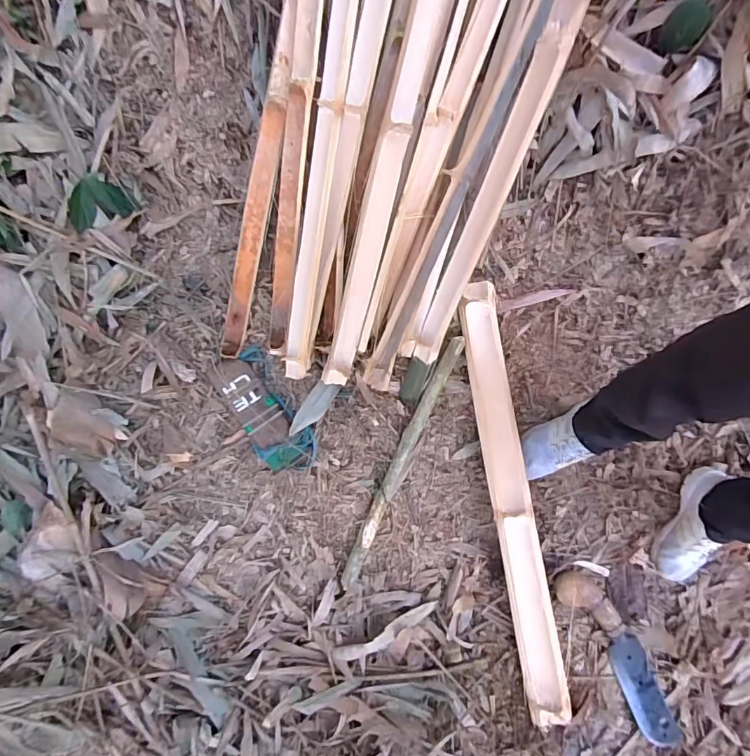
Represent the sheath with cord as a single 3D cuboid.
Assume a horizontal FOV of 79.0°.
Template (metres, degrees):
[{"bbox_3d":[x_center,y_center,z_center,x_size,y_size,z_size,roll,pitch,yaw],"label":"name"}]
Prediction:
[{"bbox_3d":[-0.219,0.072,0.915,0.113,0.050,0.267,-33,94,-7],"label":"sheath with cord"}]

